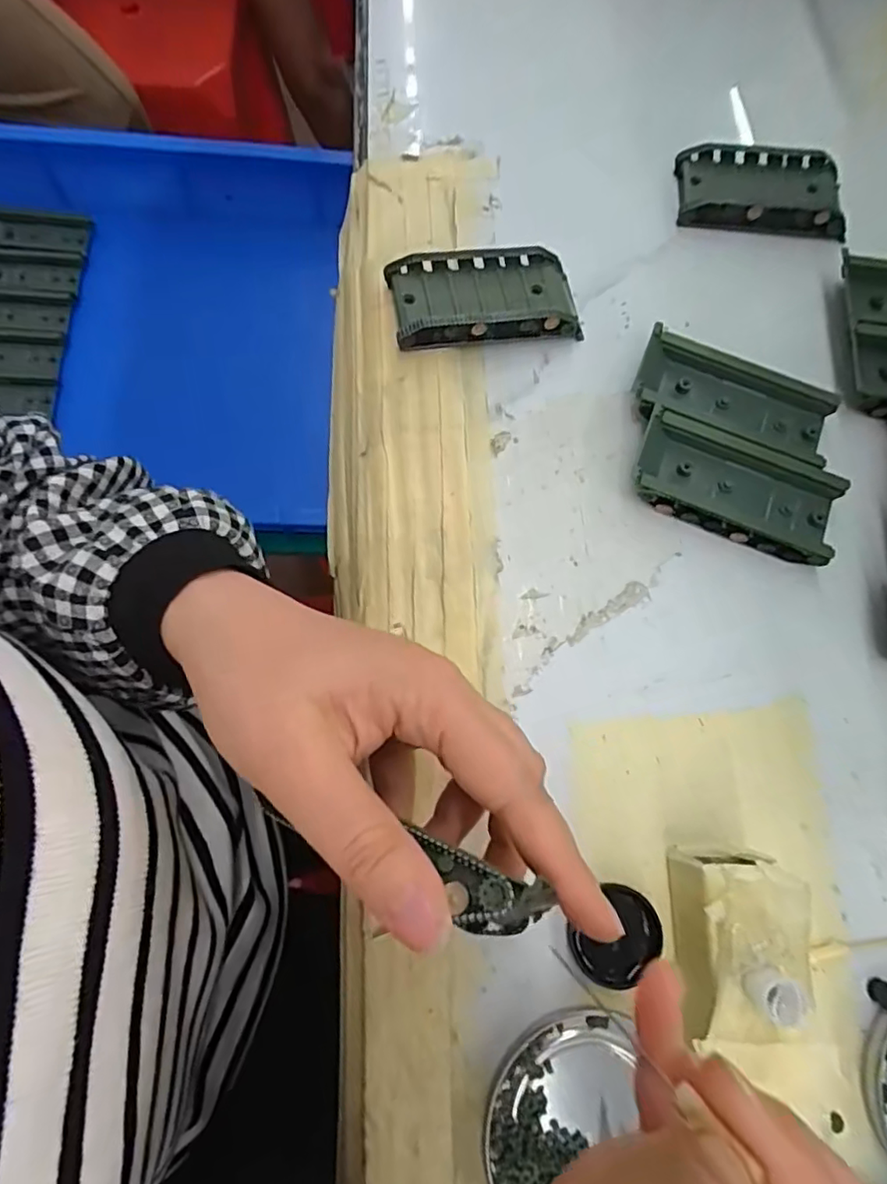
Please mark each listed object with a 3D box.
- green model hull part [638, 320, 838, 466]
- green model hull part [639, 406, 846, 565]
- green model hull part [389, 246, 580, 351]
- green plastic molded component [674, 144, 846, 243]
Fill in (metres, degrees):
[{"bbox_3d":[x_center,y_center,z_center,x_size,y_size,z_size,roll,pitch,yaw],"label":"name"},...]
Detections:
[{"bbox_3d":[0.142,-0.093,0.292,0.095,0.019,0.046,20,74,2],"label":"green model hull part"},{"bbox_3d":[0.139,-0.051,0.280,0.093,0.018,0.048,22,74,3],"label":"green model hull part"},{"bbox_3d":[0.021,-0.148,0.297,0.092,0.027,0.042,-8,75,-6],"label":"green model hull part"},{"bbox_3d":[0.179,-0.224,0.332,0.093,0.015,0.048,6,74,-2],"label":"green plastic molded component"}]

